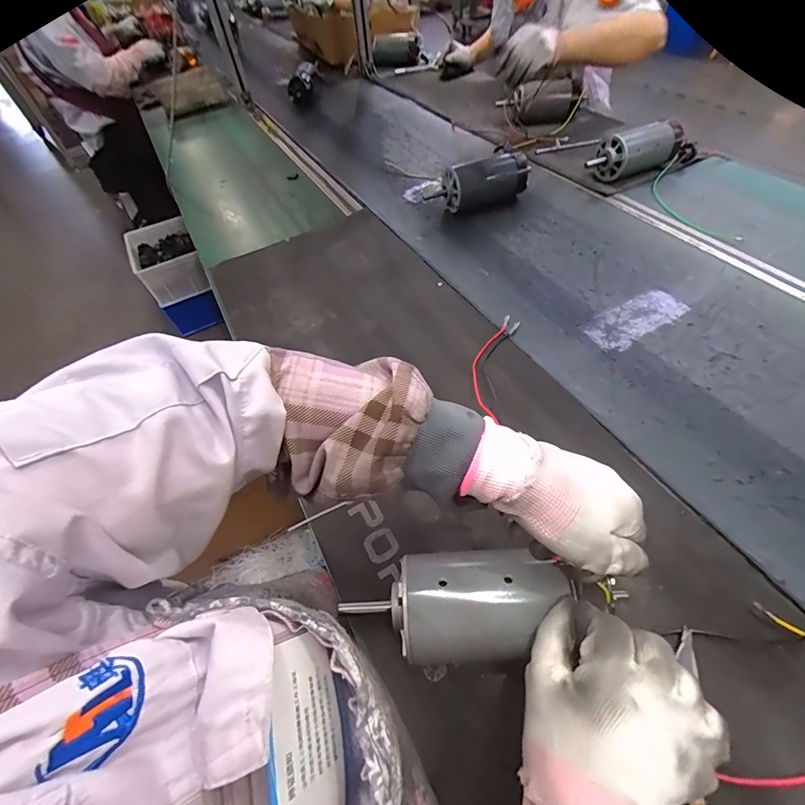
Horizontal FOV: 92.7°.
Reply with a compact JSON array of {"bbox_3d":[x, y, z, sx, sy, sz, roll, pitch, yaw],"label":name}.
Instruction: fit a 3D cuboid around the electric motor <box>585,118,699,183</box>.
[{"bbox_3d":[0.486,-0.512,0.784,0.246,0.085,0.072,-24,54,-12],"label":"electric motor"}]

